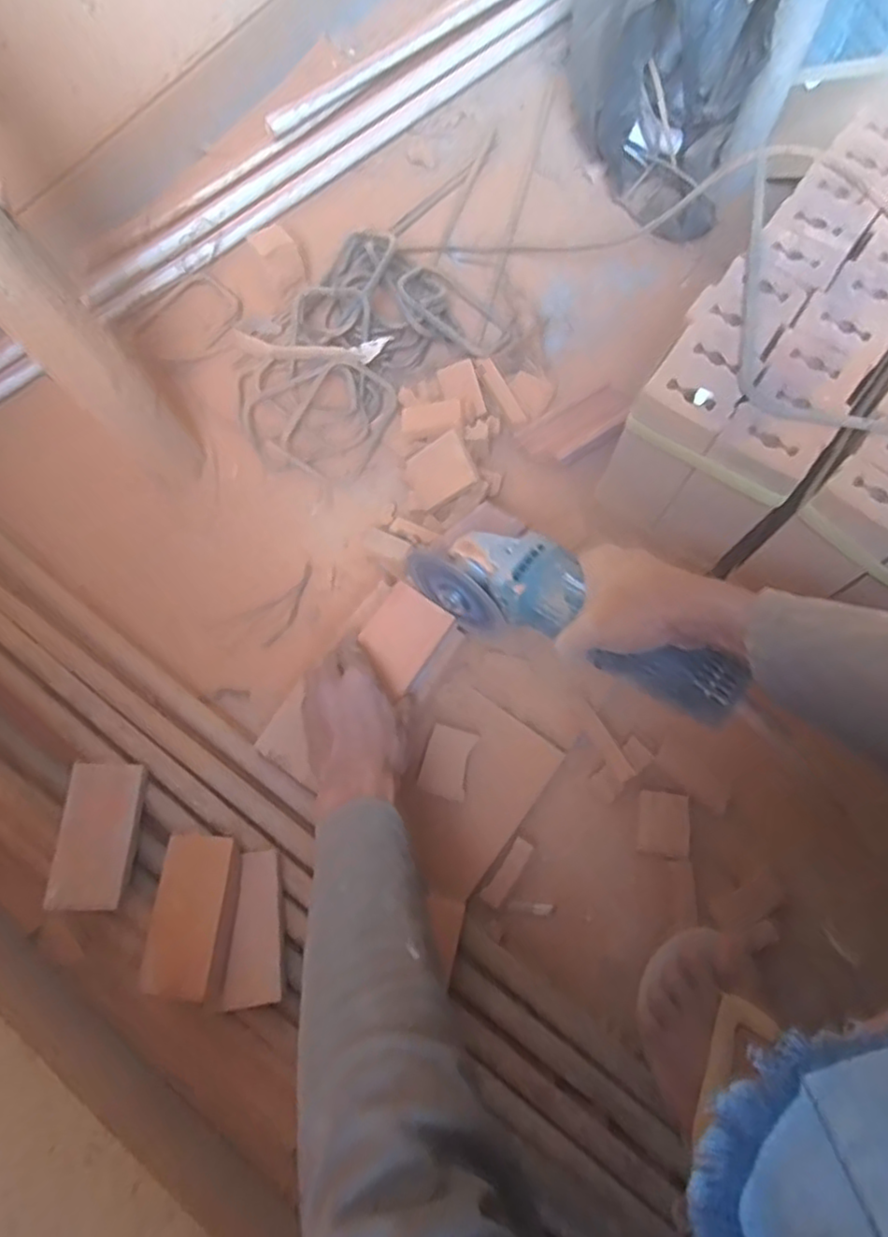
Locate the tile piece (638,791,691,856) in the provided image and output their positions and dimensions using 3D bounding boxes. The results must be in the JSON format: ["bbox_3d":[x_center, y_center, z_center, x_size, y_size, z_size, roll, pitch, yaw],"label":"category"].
[{"bbox_3d":[0.199,0.184,0.603,0.042,0.006,0.053,7,73,4],"label":"tile piece"}]

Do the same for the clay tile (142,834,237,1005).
[{"bbox_3d":[-0.202,0.234,0.533,0.057,0.021,0.116,4,73,3],"label":"clay tile"}]

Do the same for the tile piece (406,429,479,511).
[{"bbox_3d":[-0.004,-0.148,0.677,0.066,0.007,0.056,-27,95,23],"label":"tile piece"}]

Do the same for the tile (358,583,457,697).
[{"bbox_3d":[-0.036,0.016,0.589,0.062,0.006,0.084,37,69,-5],"label":"tile"}]

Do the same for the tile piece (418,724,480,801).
[{"bbox_3d":[0.004,0.132,0.619,0.042,0.013,0.062,14,74,6],"label":"tile piece"}]

